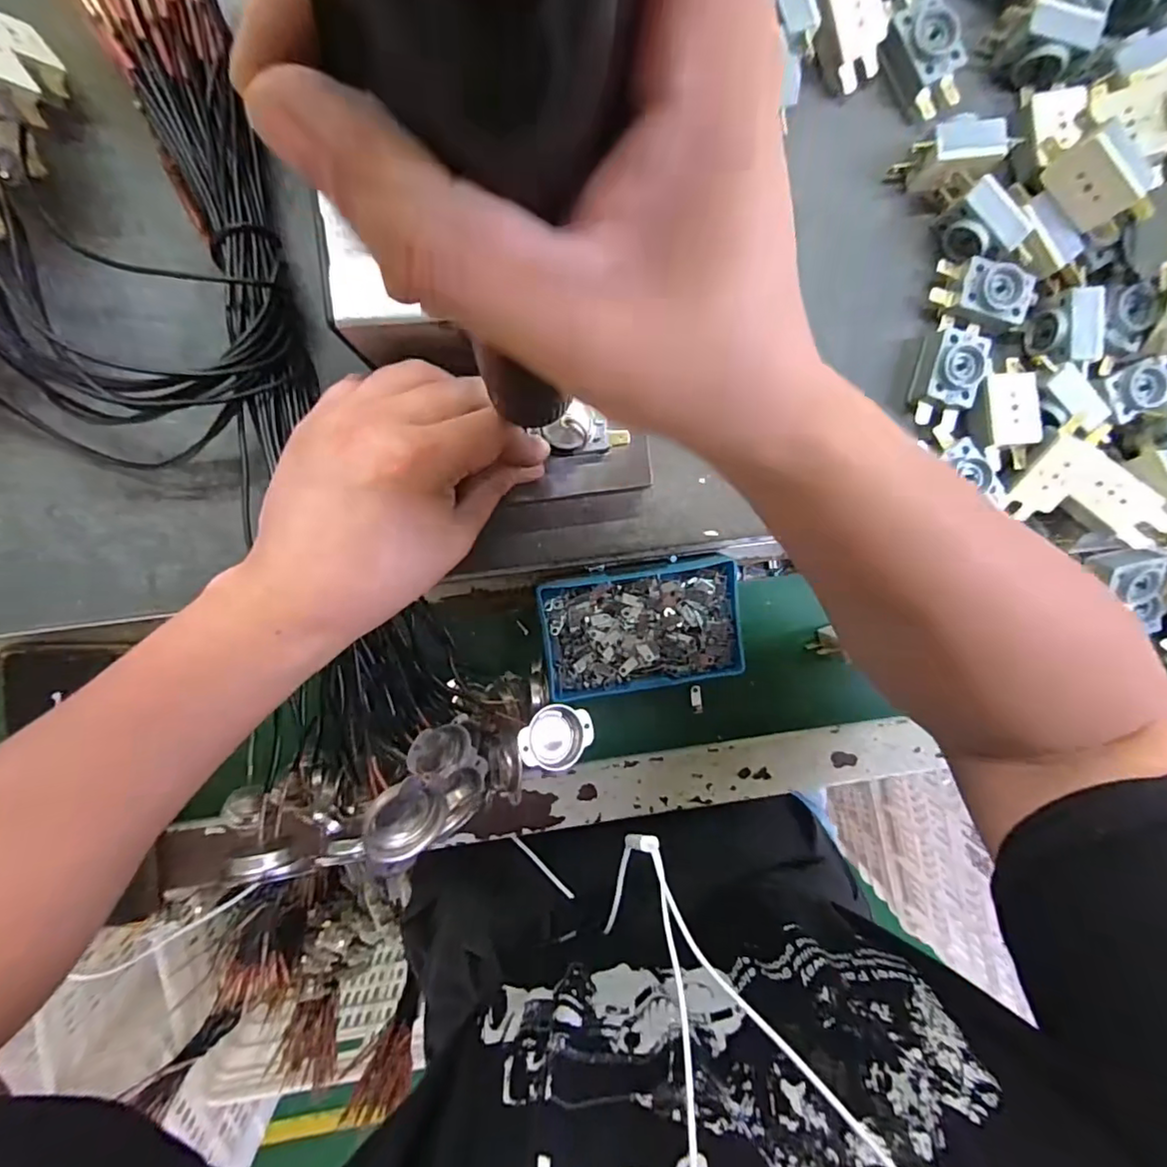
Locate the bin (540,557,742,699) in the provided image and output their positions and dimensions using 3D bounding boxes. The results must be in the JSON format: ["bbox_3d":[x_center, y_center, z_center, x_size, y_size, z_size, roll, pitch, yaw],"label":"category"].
[{"bbox_3d":[0.034,0.026,0.335,0.113,0.022,0.069,-9,96,-4],"label":"bin"}]

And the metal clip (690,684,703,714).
[{"bbox_3d":[0.071,0.073,0.357,0.007,0.004,0.018,-7,97,-2],"label":"metal clip"}]

